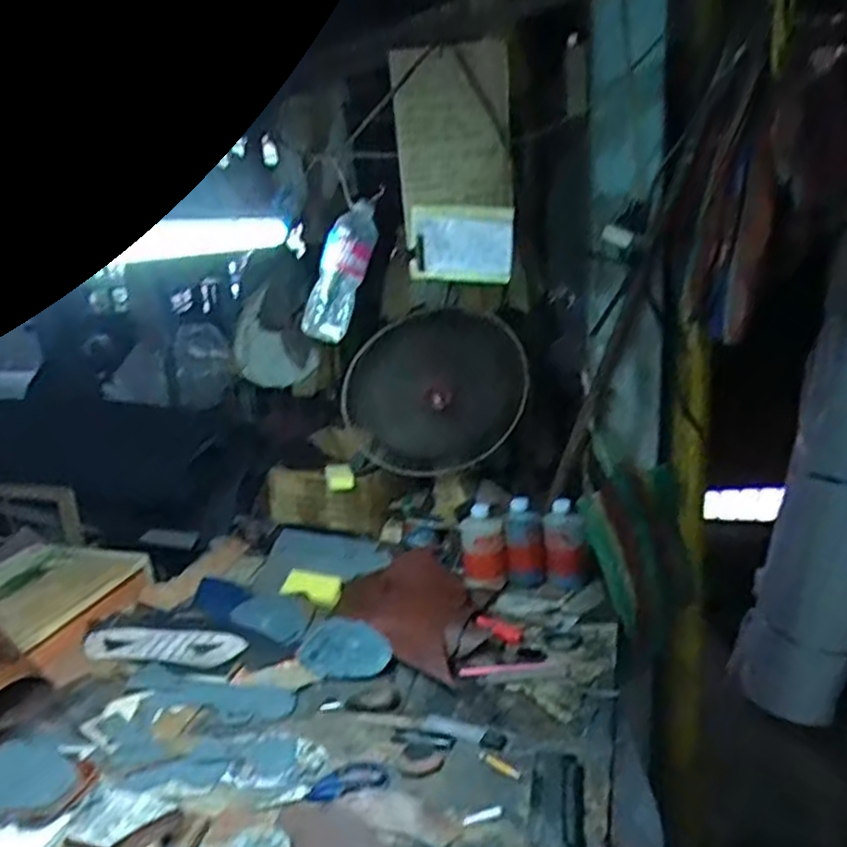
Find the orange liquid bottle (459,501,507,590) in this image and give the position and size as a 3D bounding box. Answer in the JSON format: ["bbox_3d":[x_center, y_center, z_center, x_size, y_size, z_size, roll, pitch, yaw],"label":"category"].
[{"bbox_3d":[0.106,0.225,1.305,0.072,0.139,0.086,-4,17,-1],"label":"orange liquid bottle"}]

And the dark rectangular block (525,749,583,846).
[{"bbox_3d":[0.144,0.413,0.795,0.056,0.022,0.147,0,17,12],"label":"dark rectangular block"}]

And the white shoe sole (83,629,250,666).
[{"bbox_3d":[-0.422,0.360,1.182,0.280,0.006,0.070,0,28,13],"label":"white shoe sole"}]

